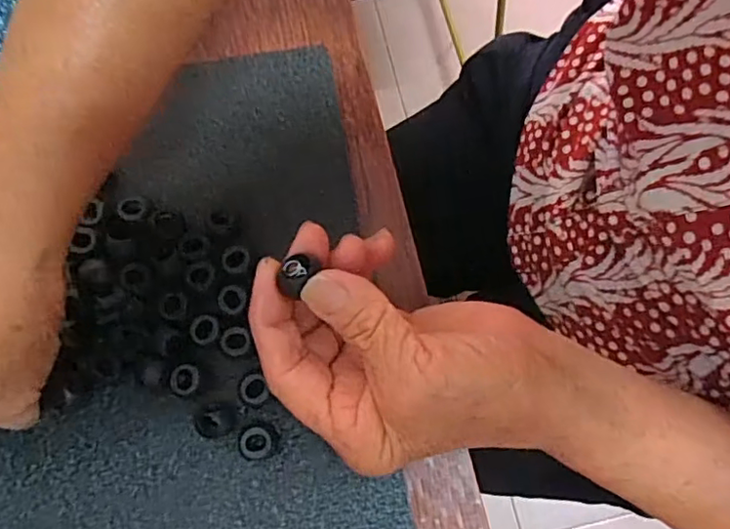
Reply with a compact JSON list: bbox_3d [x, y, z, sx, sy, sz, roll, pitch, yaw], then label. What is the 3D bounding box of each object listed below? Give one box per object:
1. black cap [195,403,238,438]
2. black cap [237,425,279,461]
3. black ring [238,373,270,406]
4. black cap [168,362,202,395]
[{"bbox_3d":[-0.069,0.071,0.270,0.018,0.015,0.015,-9,76,-2],"label":"black cap"},{"bbox_3d":[-0.048,0.081,0.267,0.017,0.012,0.015,-8,76,-2],"label":"black cap"},{"bbox_3d":[-0.051,0.058,0.272,0.013,0.012,0.014,0,76,0],"label":"black ring"},{"bbox_3d":[-0.084,0.054,0.274,0.014,0.009,0.014,0,76,0],"label":"black cap"}]

